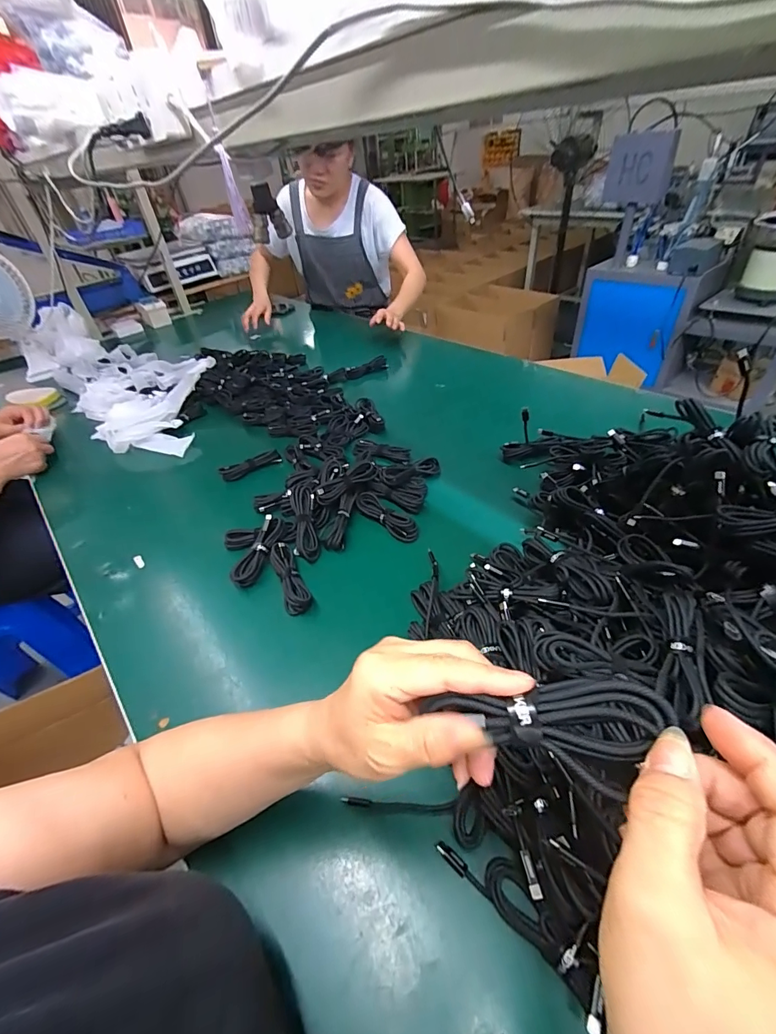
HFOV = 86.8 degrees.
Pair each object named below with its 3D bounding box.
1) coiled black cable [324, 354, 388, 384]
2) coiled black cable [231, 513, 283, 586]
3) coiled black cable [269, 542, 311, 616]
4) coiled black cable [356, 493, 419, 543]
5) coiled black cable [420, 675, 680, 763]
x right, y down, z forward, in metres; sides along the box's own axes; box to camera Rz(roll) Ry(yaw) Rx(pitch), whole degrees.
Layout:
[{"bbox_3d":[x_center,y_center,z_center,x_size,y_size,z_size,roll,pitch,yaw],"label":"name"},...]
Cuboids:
[{"bbox_3d":[-0.079,-0.365,1.025,0.160,0.029,0.031,-20,44,-13],"label":"coiled black cable"},{"bbox_3d":[-0.179,0.048,0.570,0.028,0.021,0.105,11,59,19],"label":"coiled black cable"},{"bbox_3d":[-0.130,0.077,0.540,0.032,0.024,0.108,-21,44,-14],"label":"coiled black cable"},{"bbox_3d":[-0.003,-0.002,0.616,0.033,0.027,0.116,-33,48,-25],"label":"coiled black cable"},{"bbox_3d":[0.070,0.093,0.190,0.102,0.019,0.026,-11,40,21],"label":"coiled black cable"}]

